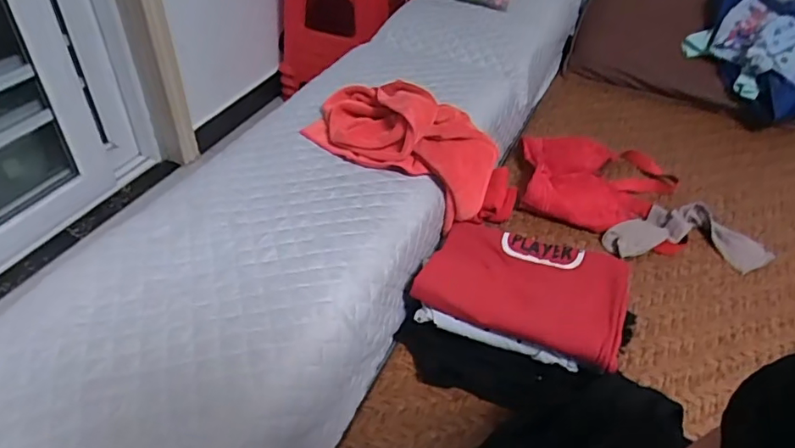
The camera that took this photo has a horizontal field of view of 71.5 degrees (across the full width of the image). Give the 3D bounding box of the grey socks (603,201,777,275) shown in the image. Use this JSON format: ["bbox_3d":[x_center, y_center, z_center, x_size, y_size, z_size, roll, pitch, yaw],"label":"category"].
[{"bbox_3d":[0.457,0.013,0.878,0.249,0.026,0.122,8,42,5],"label":"grey socks"}]

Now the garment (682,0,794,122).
[{"bbox_3d":[0.766,-0.360,1.144,0.308,0.146,0.207,33,49,29],"label":"garment"}]

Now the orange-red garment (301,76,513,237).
[{"bbox_3d":[0.020,-0.113,0.759,0.281,0.118,0.133,25,48,6],"label":"orange-red garment"}]

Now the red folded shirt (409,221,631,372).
[{"bbox_3d":[0.160,0.068,0.691,0.241,0.033,0.169,19,44,17],"label":"red folded shirt"}]

